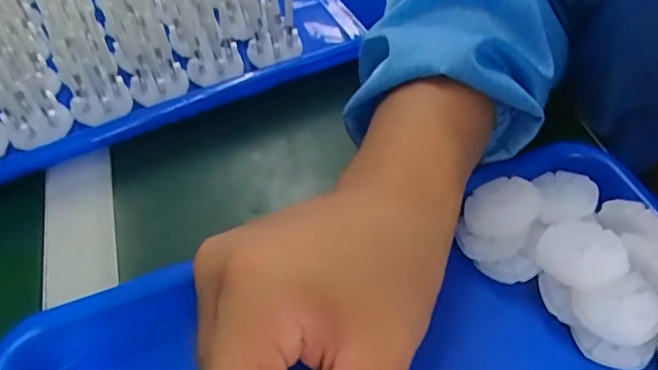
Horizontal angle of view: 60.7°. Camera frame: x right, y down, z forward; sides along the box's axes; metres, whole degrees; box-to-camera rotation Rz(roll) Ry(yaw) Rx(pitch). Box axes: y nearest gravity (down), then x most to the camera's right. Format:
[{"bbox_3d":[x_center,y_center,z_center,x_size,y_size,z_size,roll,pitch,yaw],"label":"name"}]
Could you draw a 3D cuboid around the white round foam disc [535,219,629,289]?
[{"bbox_3d":[0.118,0.033,0.265,0.038,0.010,0.036,-1,52,2],"label":"white round foam disc"}]

